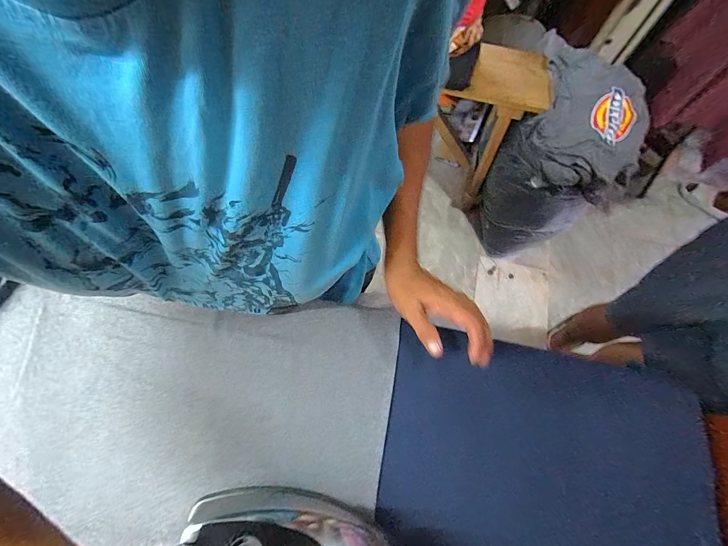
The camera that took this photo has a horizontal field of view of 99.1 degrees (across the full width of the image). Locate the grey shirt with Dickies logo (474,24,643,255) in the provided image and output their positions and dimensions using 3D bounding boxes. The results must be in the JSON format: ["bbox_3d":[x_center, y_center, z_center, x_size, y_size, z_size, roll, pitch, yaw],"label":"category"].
[{"bbox_3d":[0.744,-0.437,1.250,0.423,0.488,0.673,27,70,10],"label":"grey shirt with Dickies logo"}]

